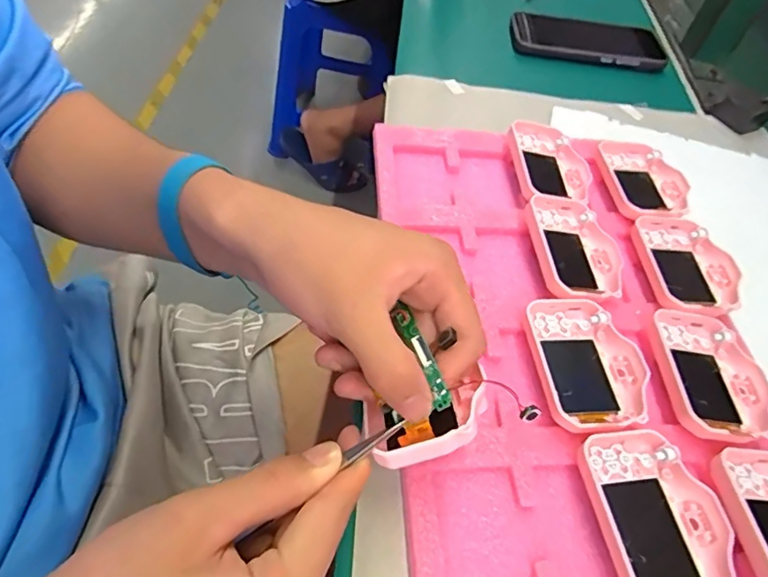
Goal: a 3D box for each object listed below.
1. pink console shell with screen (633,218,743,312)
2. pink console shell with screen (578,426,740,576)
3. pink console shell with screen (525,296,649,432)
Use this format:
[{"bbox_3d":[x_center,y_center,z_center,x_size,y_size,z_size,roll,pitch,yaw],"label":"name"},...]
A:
[{"bbox_3d":[0.211,-0.015,0.377,0.060,0.013,0.084,6,51,-5],"label":"pink console shell with screen"},{"bbox_3d":[0.134,0.112,0.266,0.061,0.018,0.082,-3,52,-12],"label":"pink console shell with screen"},{"bbox_3d":[0.118,0.044,0.317,0.061,0.015,0.085,0,52,-9],"label":"pink console shell with screen"}]

